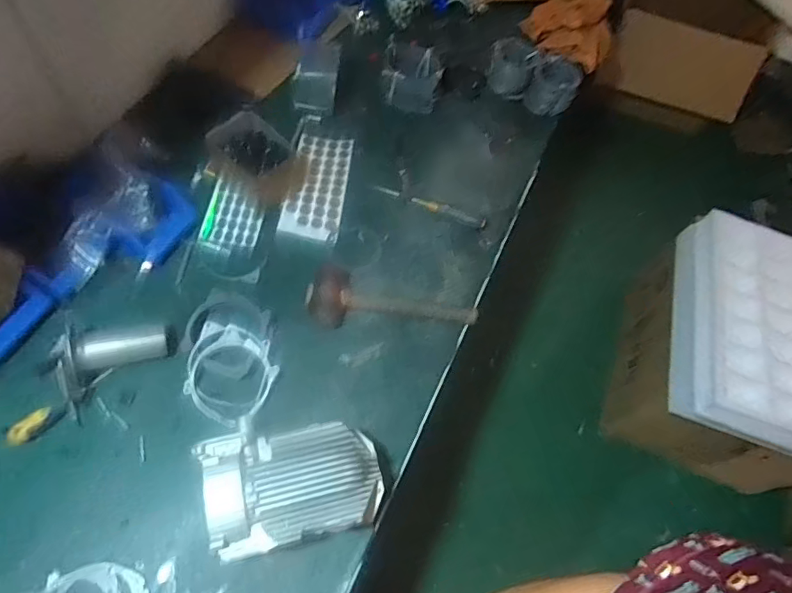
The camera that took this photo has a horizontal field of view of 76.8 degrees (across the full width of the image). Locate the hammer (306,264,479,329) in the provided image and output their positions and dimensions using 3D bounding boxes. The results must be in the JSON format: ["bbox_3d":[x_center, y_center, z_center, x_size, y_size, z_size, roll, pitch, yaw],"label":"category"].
[{"bbox_3d":[-0.003,0.003,0.822,0.279,0.055,0.098,3,54,-3],"label":"hammer"}]

